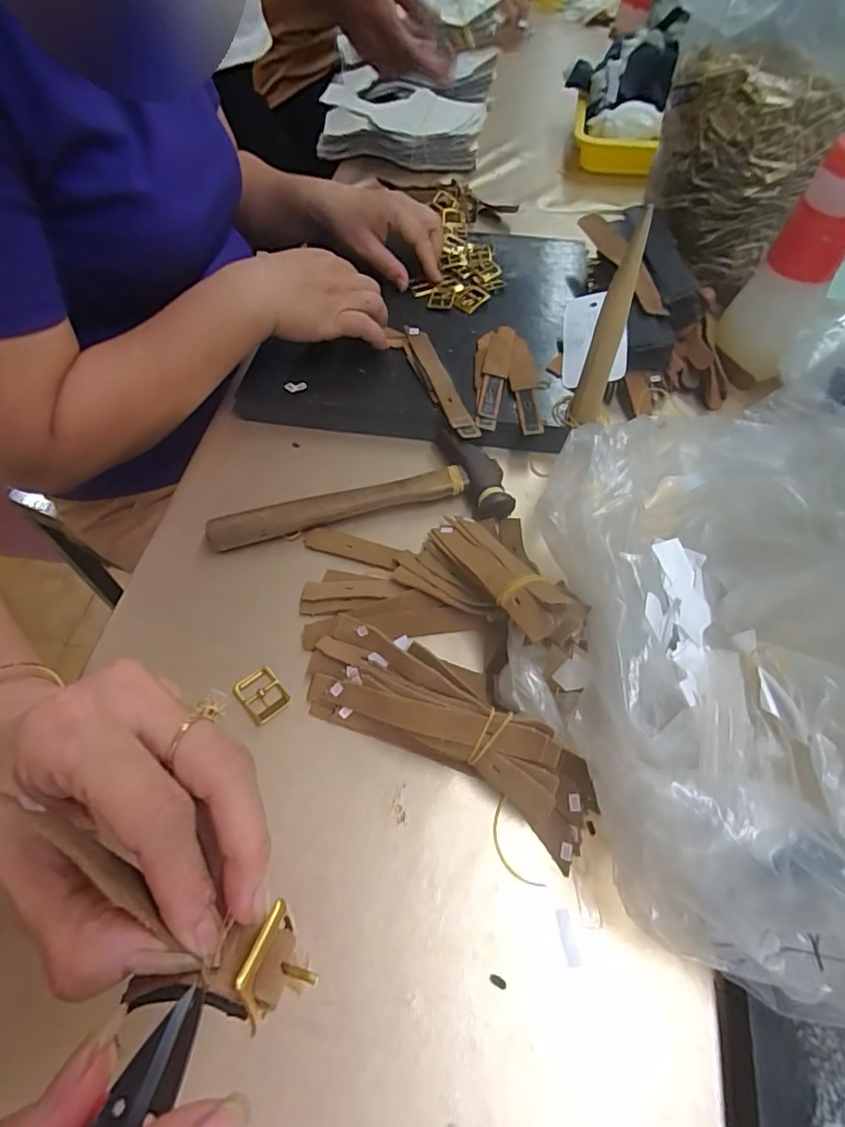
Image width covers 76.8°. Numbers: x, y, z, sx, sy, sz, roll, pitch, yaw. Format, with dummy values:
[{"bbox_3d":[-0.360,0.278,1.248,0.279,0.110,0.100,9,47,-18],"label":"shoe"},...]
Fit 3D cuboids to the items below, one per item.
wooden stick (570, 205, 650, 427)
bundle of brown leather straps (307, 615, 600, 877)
[{"bbox_3d":[0.128,-0.157,0.370,0.020,0.145,0.020,16,57,10],"label":"wooden stick"},{"bbox_3d":[0.010,0.089,0.293,0.176,0.041,0.054,28,60,17],"label":"bundle of brown leather straps"}]

